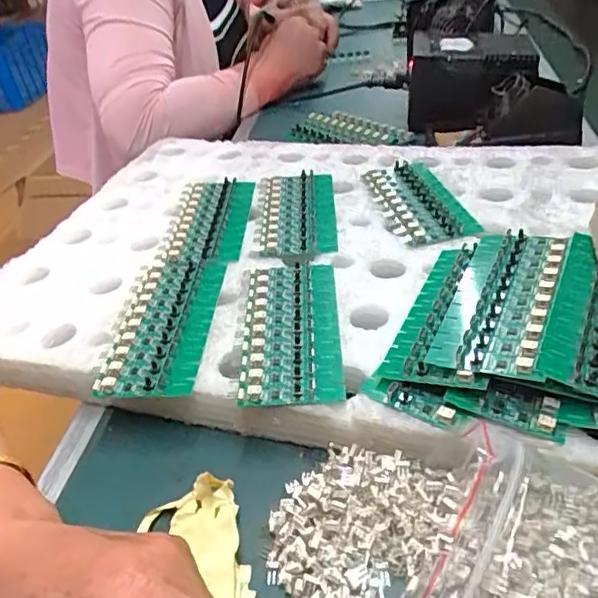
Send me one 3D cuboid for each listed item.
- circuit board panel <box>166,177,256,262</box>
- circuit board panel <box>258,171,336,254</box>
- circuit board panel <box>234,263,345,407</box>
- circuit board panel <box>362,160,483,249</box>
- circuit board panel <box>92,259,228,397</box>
[{"bbox_3d":[-0.076,-0.073,0.522,0.060,0.006,0.138,-3,37,6],"label":"circuit board panel"},{"bbox_3d":[-0.003,-0.080,0.520,0.066,0.006,0.136,-4,37,4],"label":"circuit board panel"},{"bbox_3d":[-0.006,0.017,0.392,0.064,0.008,0.132,-5,37,3],"label":"circuit board panel"},{"bbox_3d":[0.102,-0.085,0.509,0.063,0.009,0.138,-11,37,-5],"label":"circuit board panel"},{"bbox_3d":[-0.091,0.014,0.413,0.060,0.007,0.140,-2,37,7],"label":"circuit board panel"}]

